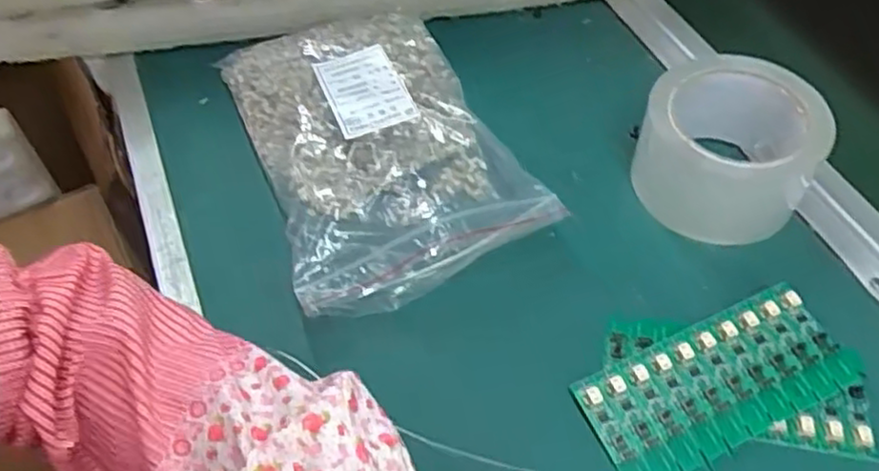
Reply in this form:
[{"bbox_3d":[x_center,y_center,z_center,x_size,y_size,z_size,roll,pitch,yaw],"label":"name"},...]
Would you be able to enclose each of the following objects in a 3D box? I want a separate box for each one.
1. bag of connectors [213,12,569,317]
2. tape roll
[{"bbox_3d":[-0.042,-0.062,0.477,0.151,0.046,0.227,-19,55,-13],"label":"bag of connectors"},{"bbox_3d":[0.173,-0.048,0.443,0.098,0.070,0.099,0,53,0],"label":"tape roll"}]

